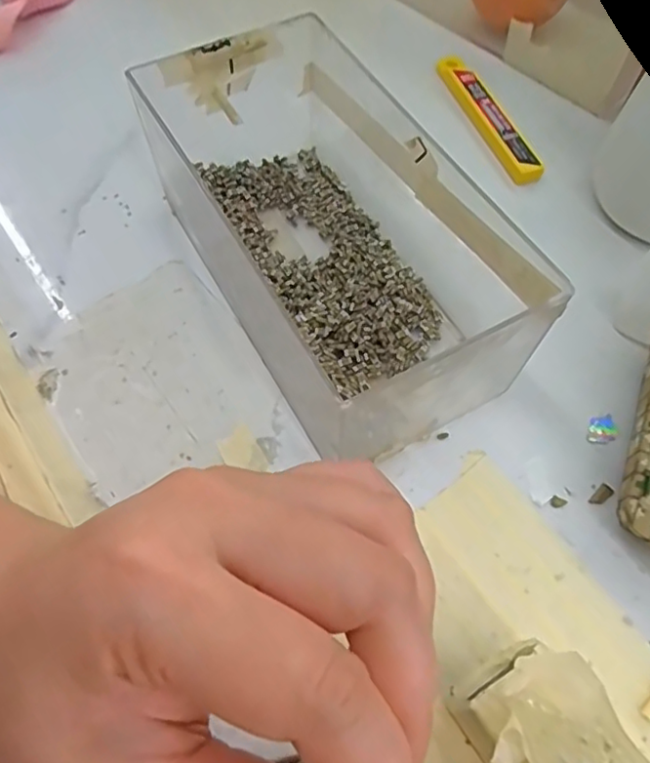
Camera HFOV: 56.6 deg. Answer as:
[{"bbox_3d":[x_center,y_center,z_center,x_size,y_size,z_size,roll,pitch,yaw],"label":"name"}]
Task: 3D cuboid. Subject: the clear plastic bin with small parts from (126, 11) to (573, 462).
[{"bbox_3d":[0.003,-0.070,0.259,0.101,0.070,0.191,-25,64,-15],"label":"clear plastic bin with small parts"}]

